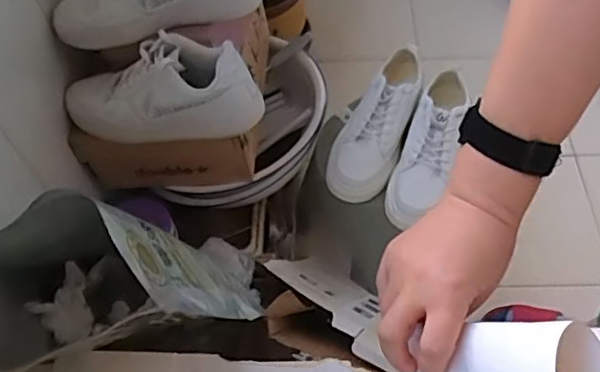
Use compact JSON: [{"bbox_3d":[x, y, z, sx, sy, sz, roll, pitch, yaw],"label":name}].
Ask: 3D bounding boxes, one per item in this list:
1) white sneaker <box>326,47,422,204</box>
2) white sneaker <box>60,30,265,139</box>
[{"bbox_3d":[0.130,-0.116,1.006,0.100,0.080,0.295,17,58,13],"label":"white sneaker"},{"bbox_3d":[-0.193,-0.125,0.817,0.275,0.114,0.096,-2,55,18],"label":"white sneaker"}]

